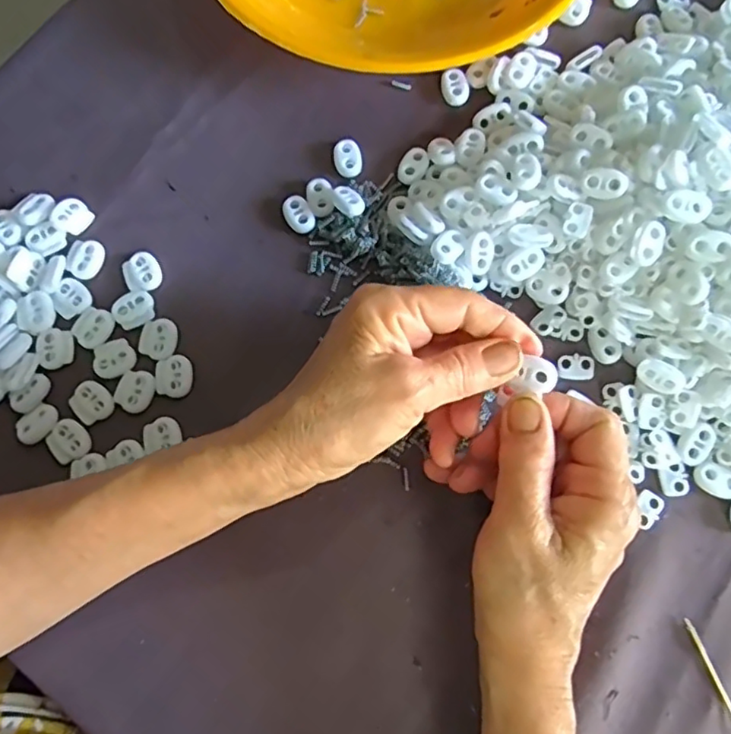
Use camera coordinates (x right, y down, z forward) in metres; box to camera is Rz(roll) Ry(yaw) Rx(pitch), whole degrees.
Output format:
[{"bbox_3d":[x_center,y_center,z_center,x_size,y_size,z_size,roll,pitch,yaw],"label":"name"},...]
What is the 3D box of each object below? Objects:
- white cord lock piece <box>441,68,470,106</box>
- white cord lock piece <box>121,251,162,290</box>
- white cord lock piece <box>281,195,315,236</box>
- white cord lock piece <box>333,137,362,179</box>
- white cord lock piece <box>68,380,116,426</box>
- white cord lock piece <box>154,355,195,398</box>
[{"bbox_3d":[0.053,-0.164,0.353,0.015,0.006,0.020,-10,77,-2],"label":"white cord lock piece"},{"bbox_3d":[-0.122,-0.051,0.329,0.019,0.005,0.021,-25,78,-5],"label":"white cord lock piece"},{"bbox_3d":[-0.038,-0.084,0.336,0.014,0.005,0.022,-29,78,-6],"label":"white cord lock piece"},{"bbox_3d":[-0.010,-0.119,0.342,0.016,0.004,0.022,-10,77,-2],"label":"white cord lock piece"},{"bbox_3d":[-0.142,0.018,0.311,0.019,0.004,0.022,-44,80,-9],"label":"white cord lock piece"},{"bbox_3d":[-0.100,0.005,0.314,0.020,0.004,0.021,-11,77,-2],"label":"white cord lock piece"}]

